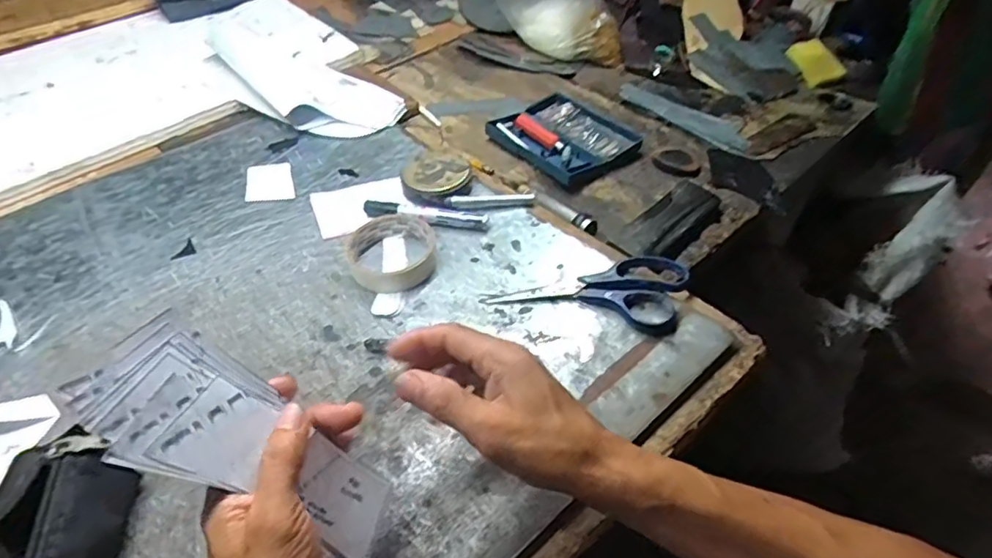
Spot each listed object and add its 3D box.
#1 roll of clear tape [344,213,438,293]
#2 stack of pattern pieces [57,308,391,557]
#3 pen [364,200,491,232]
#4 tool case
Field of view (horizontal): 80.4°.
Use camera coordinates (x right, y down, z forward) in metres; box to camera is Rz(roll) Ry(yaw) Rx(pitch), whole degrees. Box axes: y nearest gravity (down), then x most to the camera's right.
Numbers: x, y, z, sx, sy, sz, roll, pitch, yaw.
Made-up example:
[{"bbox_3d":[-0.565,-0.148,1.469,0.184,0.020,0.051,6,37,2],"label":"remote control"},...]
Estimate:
[{"bbox_3d":[-0.097,-0.027,0.564,0.087,0.024,0.081,0,45,0],"label":"roll of clear tape"},{"bbox_3d":[-0.126,0.091,0.308,0.005,0.170,0.066,-20,34,44],"label":"stack of pattern pieces"},{"bbox_3d":[-0.074,-0.067,0.605,0.132,0.019,0.020,9,46,9],"label":"pen"},{"bbox_3d":[0.084,-0.178,0.743,0.131,0.024,0.152,-30,52,-26],"label":"tool case"}]

